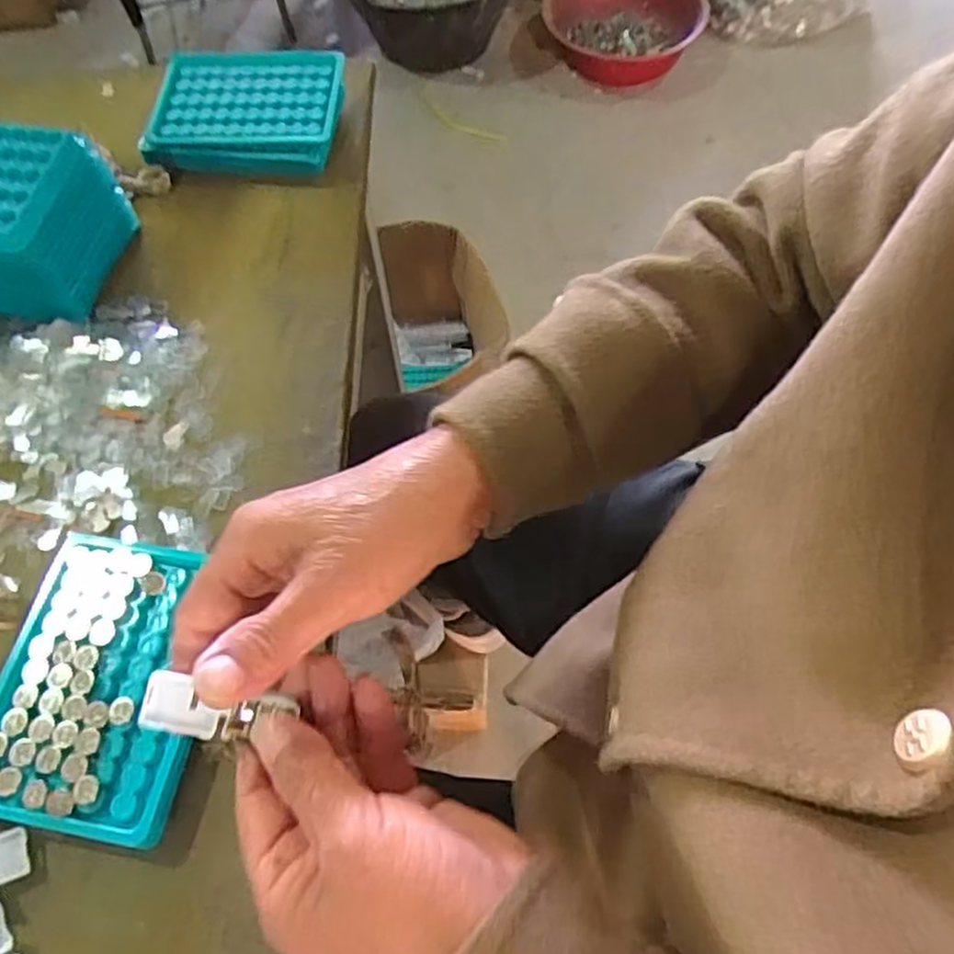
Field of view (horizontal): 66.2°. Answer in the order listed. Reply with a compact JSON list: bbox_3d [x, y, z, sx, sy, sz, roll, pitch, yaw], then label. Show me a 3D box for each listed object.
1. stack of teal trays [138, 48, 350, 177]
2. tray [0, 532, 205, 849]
[{"bbox_3d":[-0.163,-0.261,0.525,0.127,0.037,0.092,3,62,1],"label":"stack of teal trays"},{"bbox_3d":[-0.173,0.094,0.345,0.092,0.022,0.129,9,62,5],"label":"tray"}]

